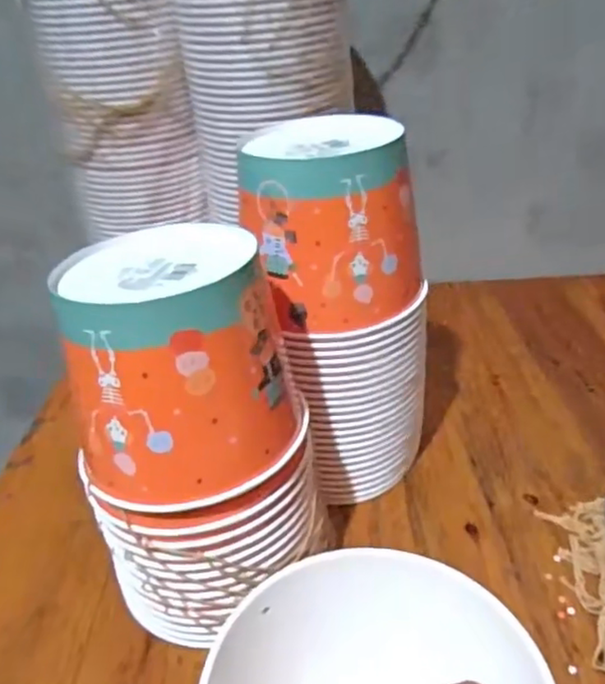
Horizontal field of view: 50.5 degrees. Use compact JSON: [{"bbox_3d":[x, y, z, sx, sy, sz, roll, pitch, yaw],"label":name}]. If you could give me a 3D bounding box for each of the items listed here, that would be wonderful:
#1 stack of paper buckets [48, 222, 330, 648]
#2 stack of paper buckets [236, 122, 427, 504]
[{"bbox_3d":[-0.071,0.059,0.445,0.148,0.240,0.129,-8,31,-7],"label":"stack of paper buckets"},{"bbox_3d":[0.032,-0.017,0.556,0.139,0.311,0.119,-20,33,-23],"label":"stack of paper buckets"}]

